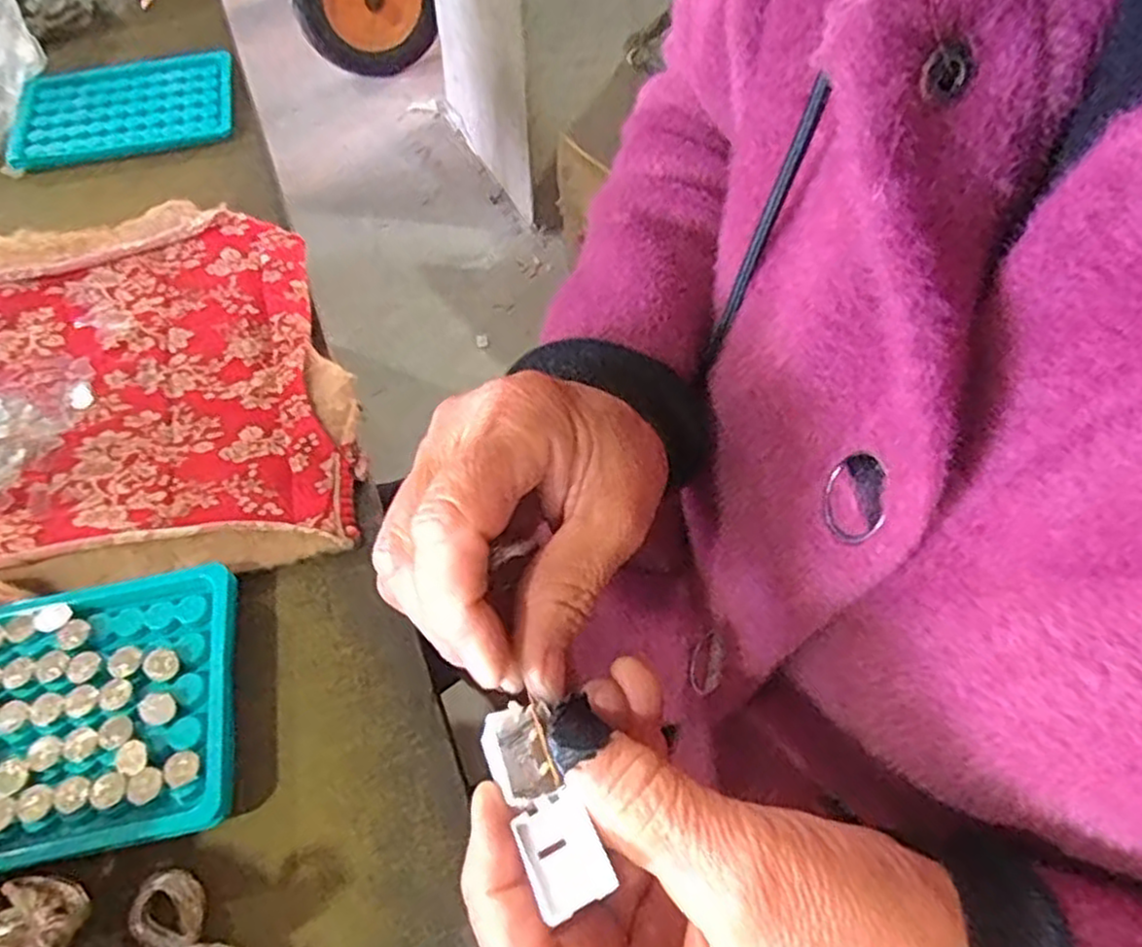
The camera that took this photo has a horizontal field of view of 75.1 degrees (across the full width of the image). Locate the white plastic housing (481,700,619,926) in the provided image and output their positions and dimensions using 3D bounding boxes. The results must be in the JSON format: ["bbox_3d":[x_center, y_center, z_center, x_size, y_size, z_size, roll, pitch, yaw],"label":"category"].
[{"bbox_3d":[-0.007,0.088,0.198,0.019,0.011,0.055,-20,43,-15],"label":"white plastic housing"}]

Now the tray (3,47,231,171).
[{"bbox_3d":[-0.283,-0.236,0.478,0.129,0.015,0.087,-10,58,-6],"label":"tray"}]

